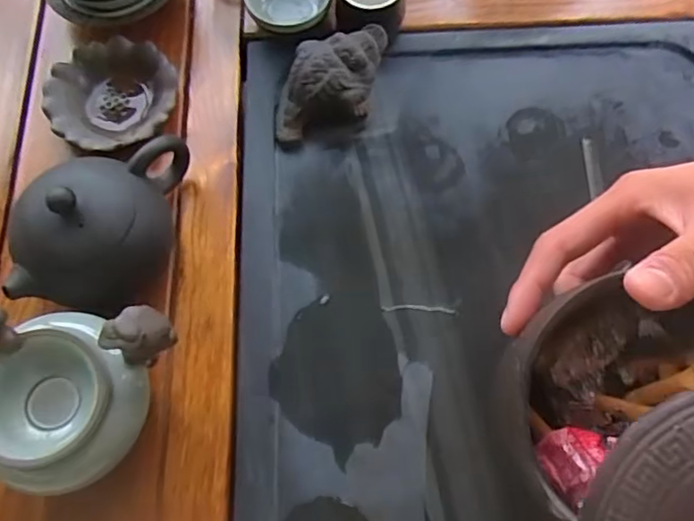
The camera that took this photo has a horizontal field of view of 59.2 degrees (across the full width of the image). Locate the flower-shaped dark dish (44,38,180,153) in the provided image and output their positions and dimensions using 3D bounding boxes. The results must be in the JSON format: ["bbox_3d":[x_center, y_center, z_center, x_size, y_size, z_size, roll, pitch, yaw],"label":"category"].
[{"bbox_3d":[-0.168,-0.118,0.440,0.088,0.017,0.087,0,69,-1],"label":"flower-shaped dark dish"}]

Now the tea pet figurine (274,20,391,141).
[{"bbox_3d":[-0.012,-0.126,0.435,0.082,0.043,0.057,-10,70,-3],"label":"tea pet figurine"}]

